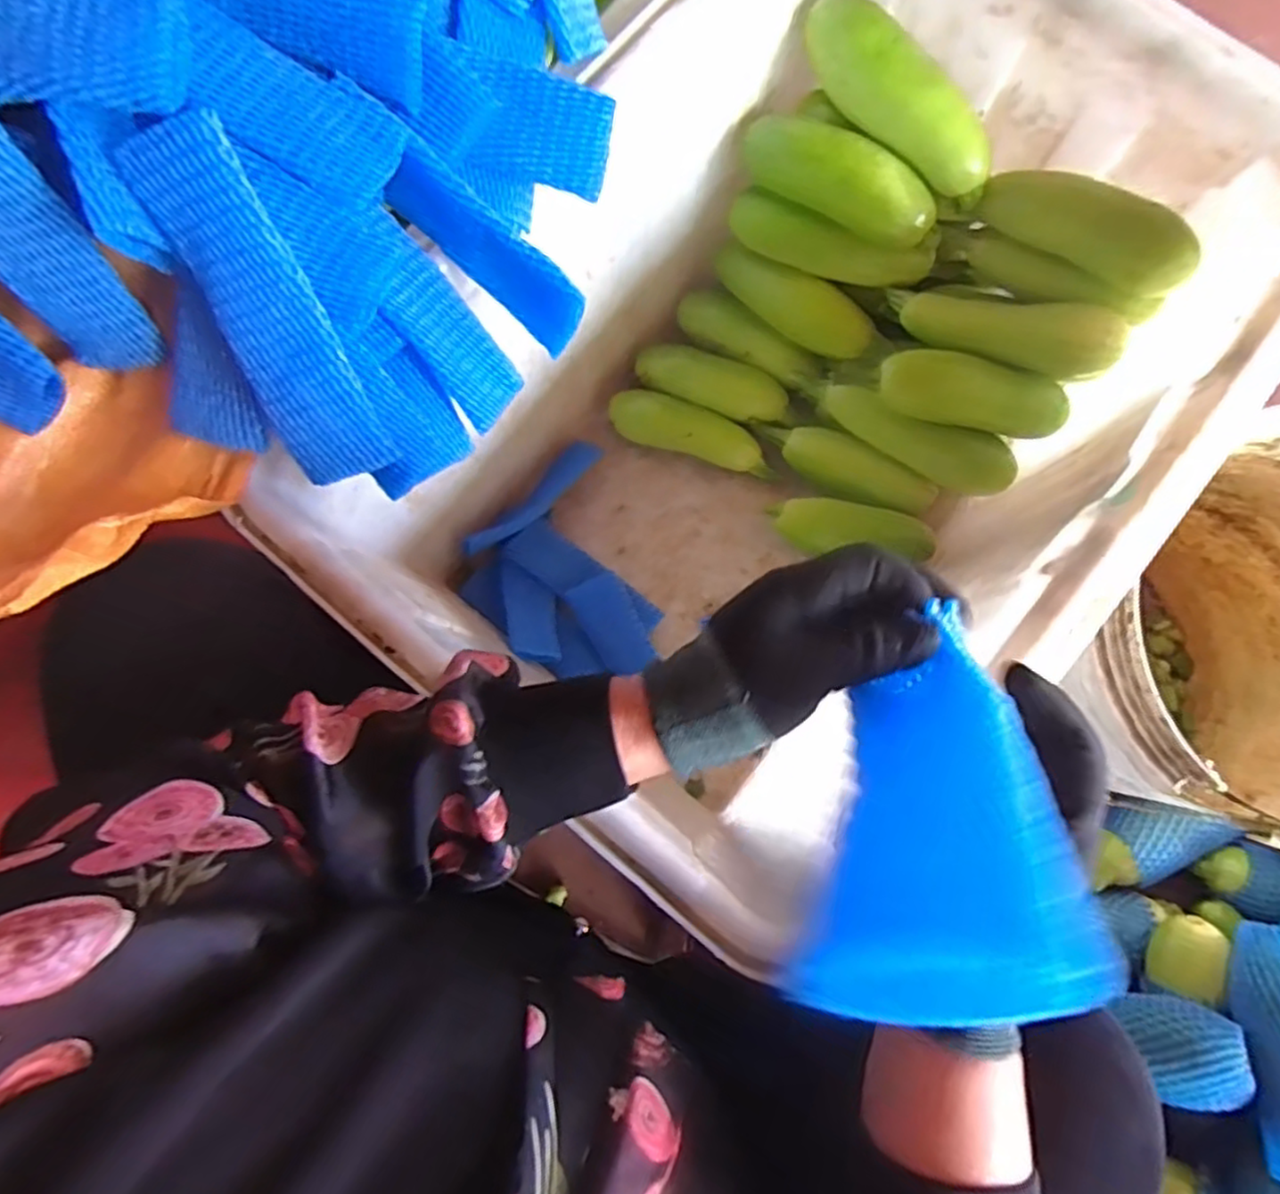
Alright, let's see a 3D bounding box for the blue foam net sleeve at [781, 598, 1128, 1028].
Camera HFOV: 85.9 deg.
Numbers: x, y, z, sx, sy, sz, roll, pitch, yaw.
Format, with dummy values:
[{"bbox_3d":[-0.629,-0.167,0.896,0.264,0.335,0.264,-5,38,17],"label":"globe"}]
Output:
[{"bbox_3d":[0.099,0.072,0.218,0.065,0.159,0.039,-8,110,27],"label":"blue foam net sleeve"}]

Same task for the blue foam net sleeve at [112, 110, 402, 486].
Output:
[{"bbox_3d":[-0.205,-0.151,0.380,0.056,0.018,0.184,-23,119,-3],"label":"blue foam net sleeve"}]

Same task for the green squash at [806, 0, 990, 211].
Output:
[{"bbox_3d":[0.214,-0.425,0.583,0.212,0.065,0.059,44,83,8],"label":"green squash"}]

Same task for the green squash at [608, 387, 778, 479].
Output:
[{"bbox_3d":[0.061,-0.179,0.779,0.196,0.061,0.054,17,80,4],"label":"green squash"}]

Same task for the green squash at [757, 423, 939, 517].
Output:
[{"bbox_3d":[0.230,-0.146,0.778,0.210,0.054,0.051,30,81,6],"label":"green squash"}]

